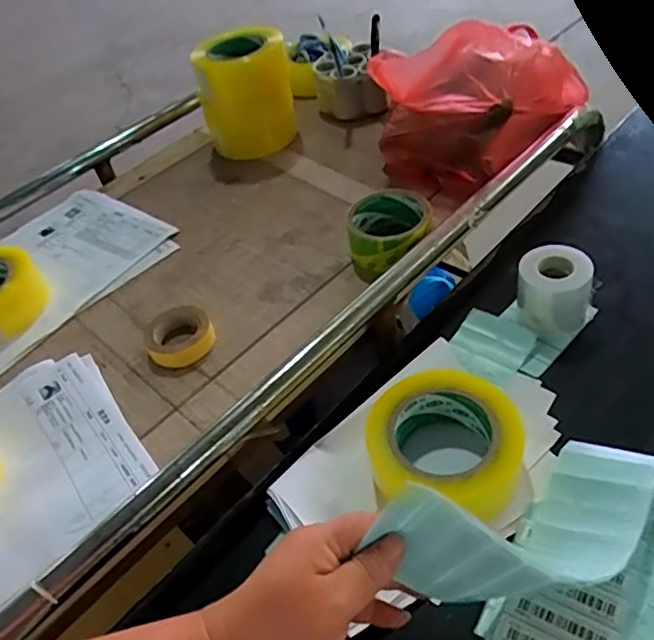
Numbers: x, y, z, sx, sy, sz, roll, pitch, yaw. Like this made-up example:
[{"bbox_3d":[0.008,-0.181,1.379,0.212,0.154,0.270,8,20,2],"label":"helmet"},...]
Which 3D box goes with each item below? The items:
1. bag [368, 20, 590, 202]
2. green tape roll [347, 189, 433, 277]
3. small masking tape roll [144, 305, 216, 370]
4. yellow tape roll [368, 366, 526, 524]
[{"bbox_3d":[0.186,-0.277,0.739,0.179,0.179,0.203,29,59,35],"label":"bag"},{"bbox_3d":[0.072,-0.096,0.674,0.094,0.049,0.106,-2,46,12],"label":"green tape roll"},{"bbox_3d":[-0.155,0.018,0.628,0.069,0.023,0.071,-7,46,7],"label":"small masking tape roll"},{"bbox_3d":[0.100,0.105,0.501,0.121,0.066,0.115,-7,46,7],"label":"yellow tape roll"}]

